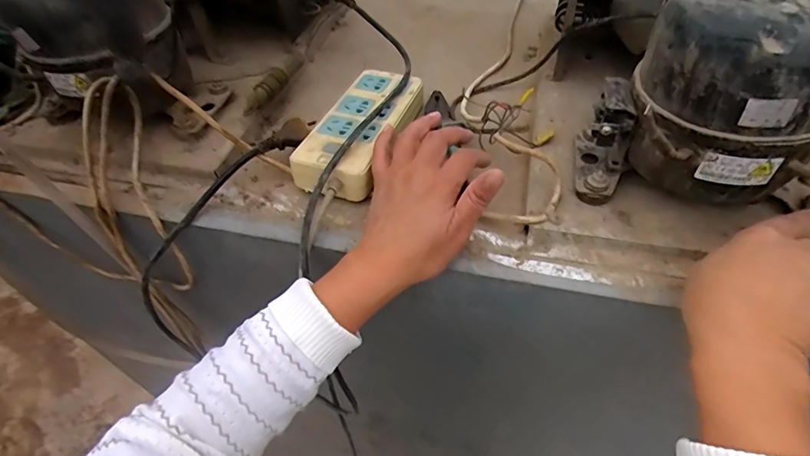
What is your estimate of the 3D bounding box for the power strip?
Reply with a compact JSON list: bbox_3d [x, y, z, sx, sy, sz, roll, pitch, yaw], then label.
[{"bbox_3d":[-0.041,-0.107,0.472,0.078,0.033,0.184,15,51,15],"label":"power strip"}]

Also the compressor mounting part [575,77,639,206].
[{"bbox_3d":[0.177,-0.079,0.399,0.046,0.082,0.079,19,53,18],"label":"compressor mounting part"}]

